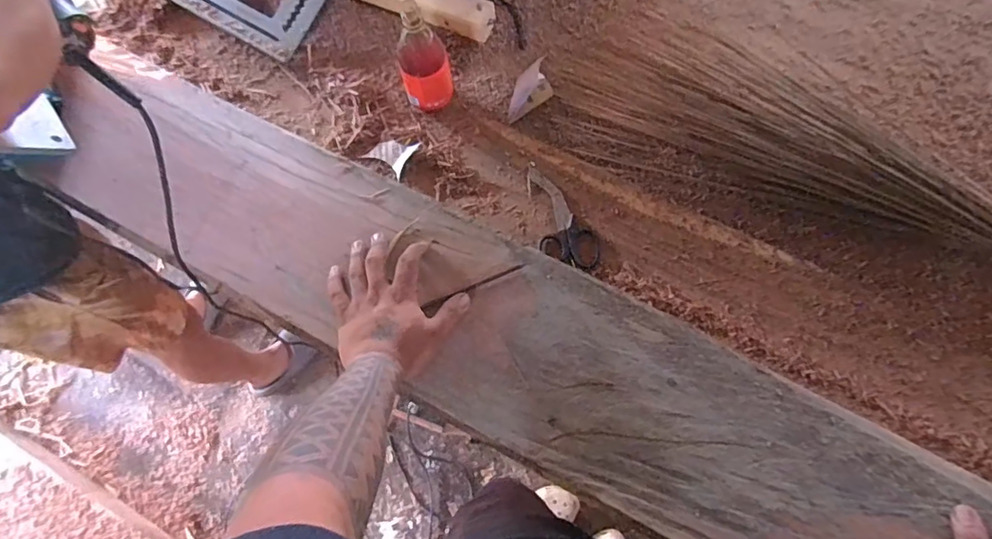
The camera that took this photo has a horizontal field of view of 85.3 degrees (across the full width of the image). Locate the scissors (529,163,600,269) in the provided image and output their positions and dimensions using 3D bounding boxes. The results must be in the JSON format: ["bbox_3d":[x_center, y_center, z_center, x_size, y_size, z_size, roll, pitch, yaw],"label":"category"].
[{"bbox_3d":[0.079,-0.072,0.775,0.075,0.011,0.176,-31,73,-10],"label":"scissors"}]

